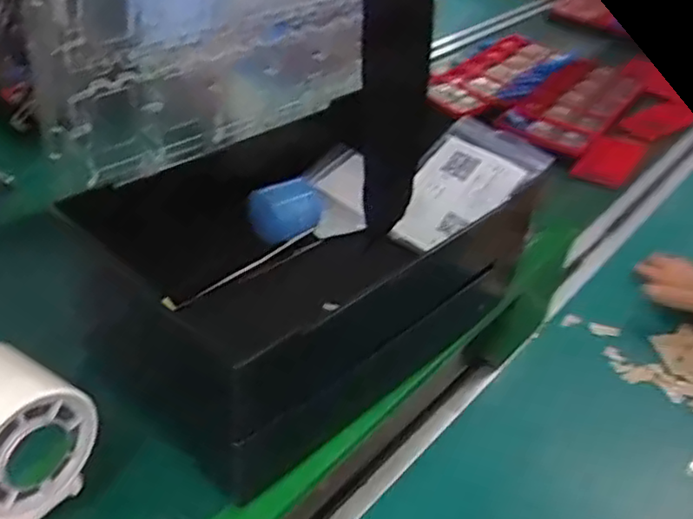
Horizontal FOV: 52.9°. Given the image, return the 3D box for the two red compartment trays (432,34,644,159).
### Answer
[{"bbox_3d":[0.291,-0.270,1.076,0.265,0.049,0.316,24,40,25],"label":"two red compartment trays"}]

